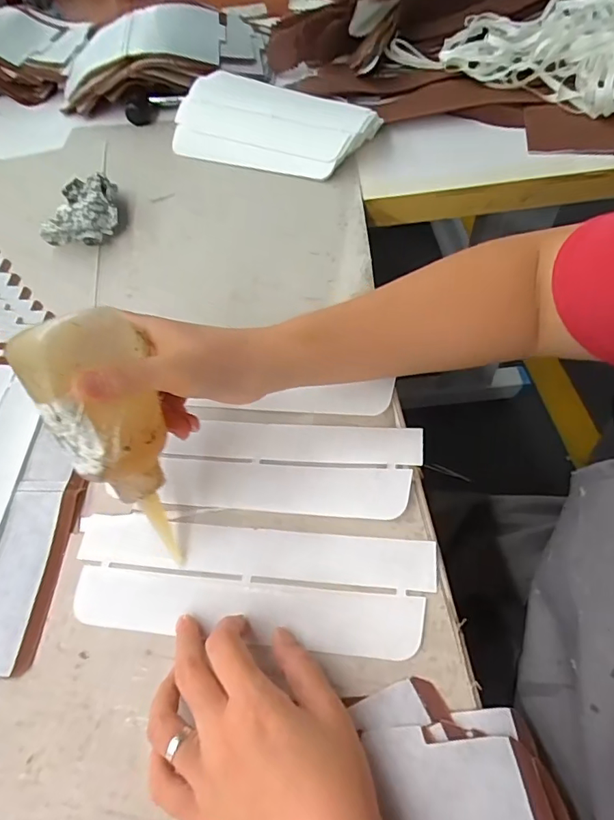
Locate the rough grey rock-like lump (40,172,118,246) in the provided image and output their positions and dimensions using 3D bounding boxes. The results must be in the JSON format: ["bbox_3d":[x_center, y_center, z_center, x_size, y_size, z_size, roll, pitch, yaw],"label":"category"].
[{"bbox_3d":[-0.231,-0.205,0.512,0.067,0.039,0.065,3,56,6],"label":"rough grey rock-like lump"}]

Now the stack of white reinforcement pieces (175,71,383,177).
[{"bbox_3d":[-0.049,-0.335,0.573,0.239,0.024,0.129,22,77,19],"label":"stack of white reinforcement pieces"}]

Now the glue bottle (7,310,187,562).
[{"bbox_3d":[-0.109,0.018,0.293,0.061,0.153,0.039,-23,23,-12],"label":"glue bottle"}]

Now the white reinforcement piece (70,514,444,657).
[{"bbox_3d":[-0.038,0.106,0.310,0.224,0.004,0.069,3,56,9],"label":"white reinforcement piece"}]

